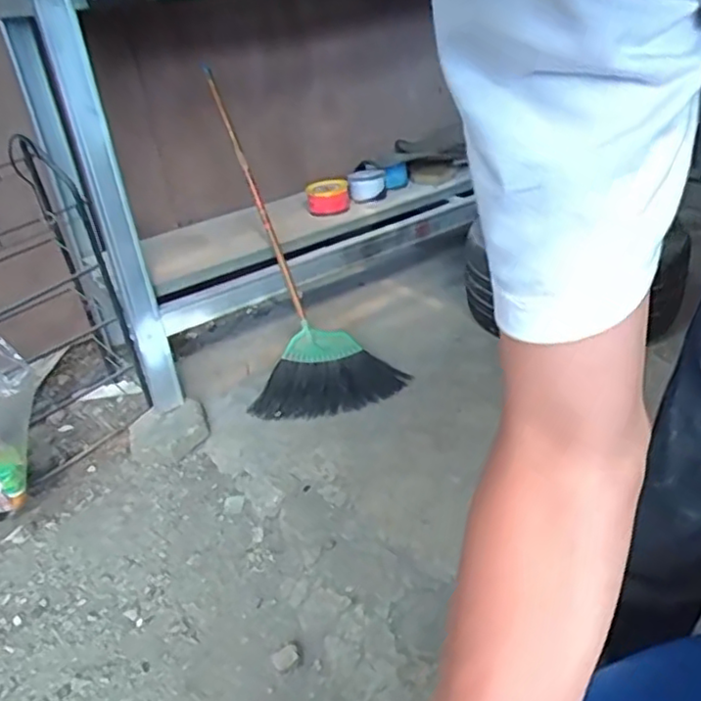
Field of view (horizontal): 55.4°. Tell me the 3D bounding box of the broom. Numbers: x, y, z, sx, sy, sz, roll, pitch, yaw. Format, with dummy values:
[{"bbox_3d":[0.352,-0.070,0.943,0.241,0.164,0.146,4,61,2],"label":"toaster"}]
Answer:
[{"bbox_3d":[-0.200,-0.243,1.740,0.387,0.911,0.193,-29,12,-29],"label":"broom"}]

